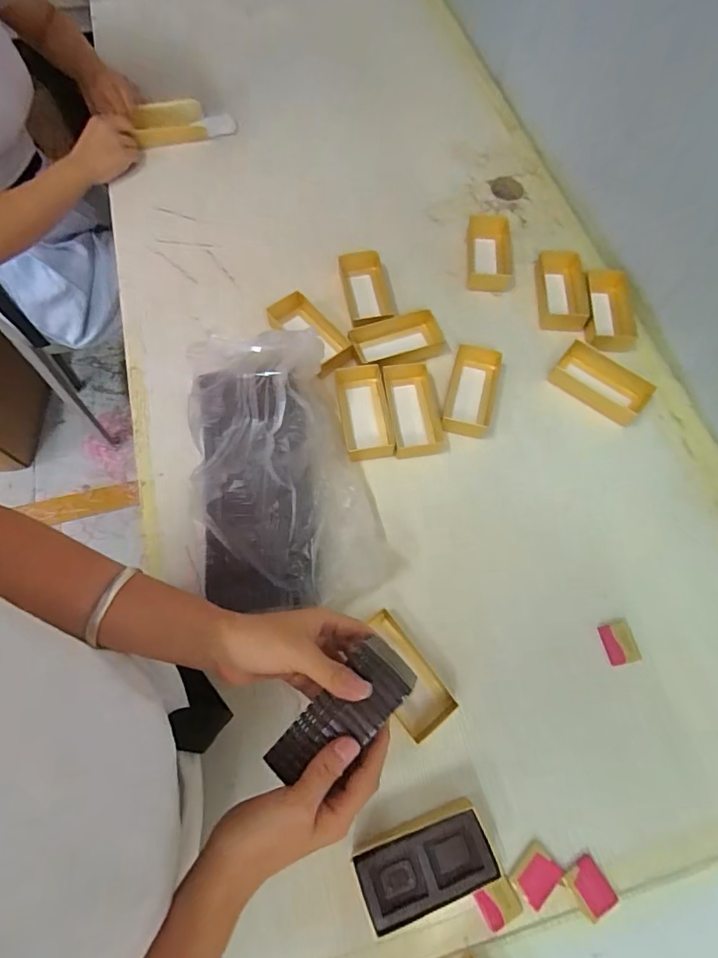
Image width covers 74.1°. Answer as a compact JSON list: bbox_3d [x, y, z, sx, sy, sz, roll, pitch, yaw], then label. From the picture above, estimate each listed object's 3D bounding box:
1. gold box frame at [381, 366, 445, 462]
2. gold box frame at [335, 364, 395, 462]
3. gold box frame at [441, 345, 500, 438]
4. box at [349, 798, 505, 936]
[{"bbox_3d":[0.068,-0.087,0.587,0.062,0.034,0.122,-7,68,-4],"label":"gold box frame"},{"bbox_3d":[0.007,-0.078,0.581,0.059,0.031,0.129,-8,68,-4],"label":"gold box frame"},{"bbox_3d":[0.144,-0.110,0.601,0.060,0.030,0.120,15,68,5],"label":"gold box frame"},{"bbox_3d":[0.058,0.332,0.412,0.114,0.032,0.058,-20,69,-9],"label":"box"}]

